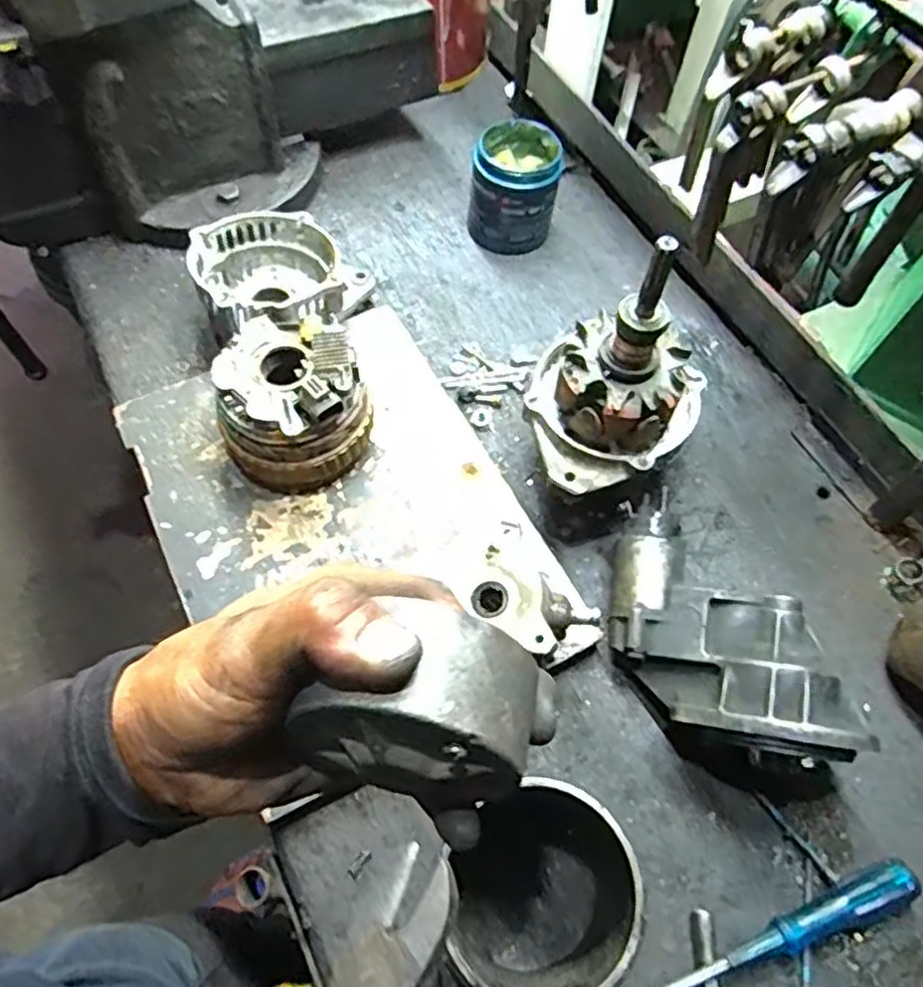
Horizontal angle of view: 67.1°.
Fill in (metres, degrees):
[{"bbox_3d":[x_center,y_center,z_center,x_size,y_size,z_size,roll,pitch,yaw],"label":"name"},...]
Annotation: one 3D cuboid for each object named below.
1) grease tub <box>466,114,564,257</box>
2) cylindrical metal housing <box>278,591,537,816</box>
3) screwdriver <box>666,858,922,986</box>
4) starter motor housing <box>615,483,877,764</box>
[{"bbox_3d":[0.059,-0.324,0.746,0.091,0.096,0.099,16,62,6],"label":"grease tub"},{"bbox_3d":[-0.016,0.077,0.233,0.075,0.080,0.048,26,47,-7],"label":"cylindrical metal housing"},{"bbox_3d":[0.210,0.288,0.449,0.195,0.023,0.029,-18,64,-12],"label":"screwdriver"},{"bbox_3d":[0.178,0.102,0.505,0.118,0.107,0.206,-13,63,-10],"label":"starter motor housing"}]

